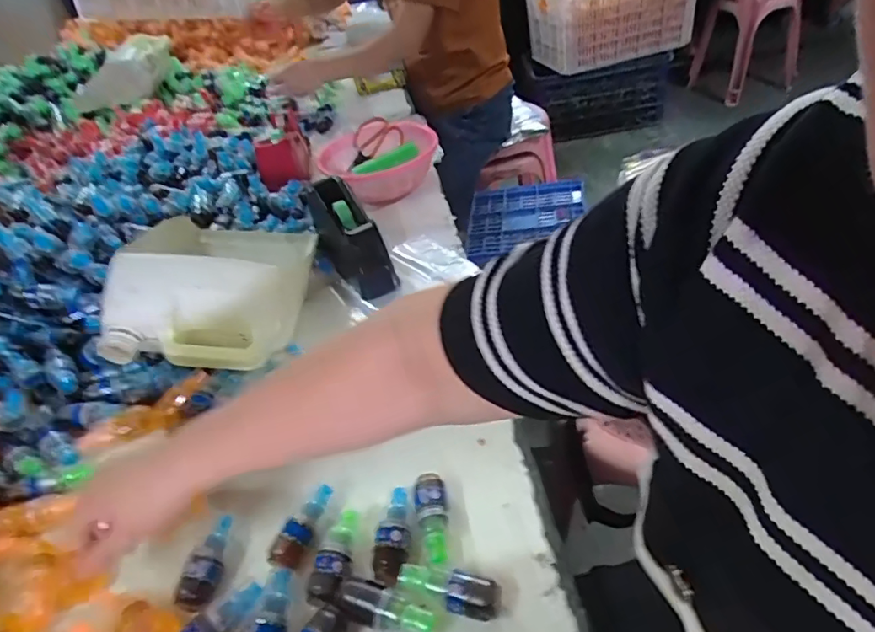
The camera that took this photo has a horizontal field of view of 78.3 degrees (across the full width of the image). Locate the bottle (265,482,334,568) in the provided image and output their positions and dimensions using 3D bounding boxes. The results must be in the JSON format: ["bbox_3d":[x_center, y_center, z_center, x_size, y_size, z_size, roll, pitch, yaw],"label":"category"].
[{"bbox_3d":[-0.115,0.185,0.473,0.025,0.030,0.078,14,48,24],"label":"bottle"}]

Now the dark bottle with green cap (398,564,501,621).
[{"bbox_3d":[0.009,0.212,0.418,0.079,0.028,0.026,11,47,22],"label":"dark bottle with green cap"}]

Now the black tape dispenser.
[{"bbox_3d":[-0.135,-0.122,0.774,0.079,0.089,0.219,-22,44,-12],"label":"black tape dispenser"}]

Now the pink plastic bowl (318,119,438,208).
[{"bbox_3d":[-0.099,-0.272,0.956,0.201,0.074,0.185,-6,43,5],"label":"pink plastic bowl"}]

